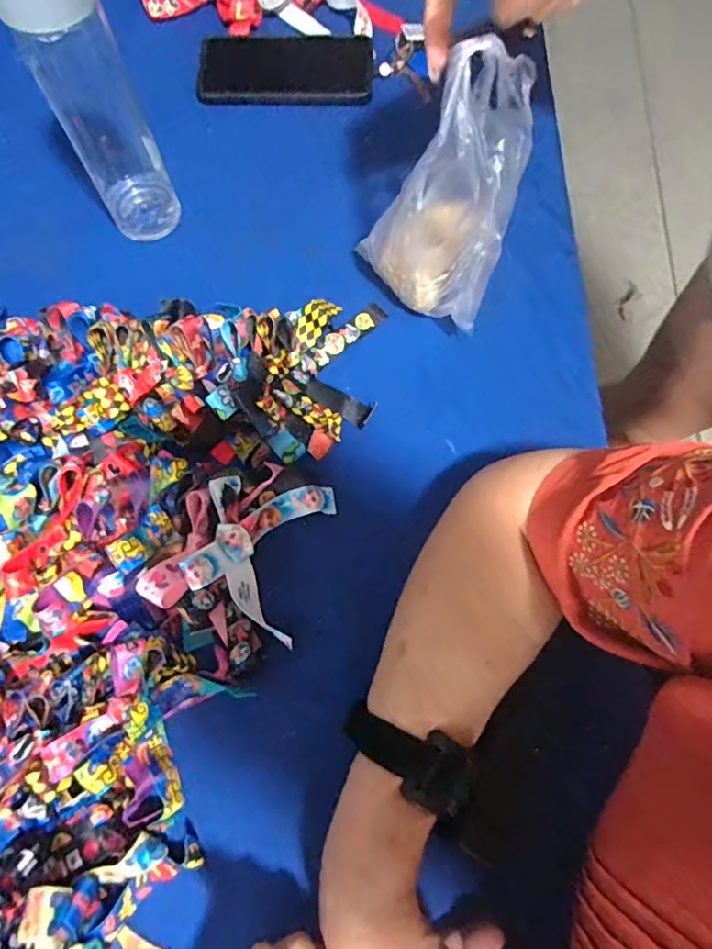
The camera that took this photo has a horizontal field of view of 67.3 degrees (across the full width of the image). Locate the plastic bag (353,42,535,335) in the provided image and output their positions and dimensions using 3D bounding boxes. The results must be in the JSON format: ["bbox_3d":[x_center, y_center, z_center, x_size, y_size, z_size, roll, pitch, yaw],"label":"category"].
[{"bbox_3d":[0.062,-0.185,0.355,0.094,0.165,0.057,28,53,6],"label":"plastic bag"}]

